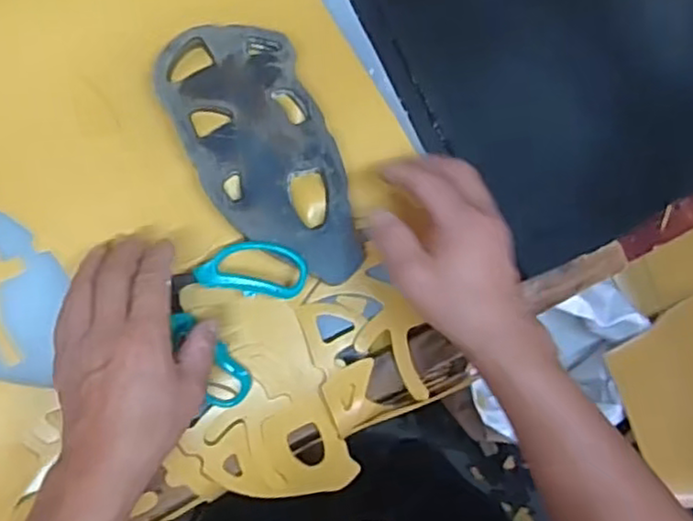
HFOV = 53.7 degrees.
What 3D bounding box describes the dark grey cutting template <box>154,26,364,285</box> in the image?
[{"bbox_3d":[-0.061,-0.084,0.541,0.108,0.012,0.223,-30,89,-9],"label":"dark grey cutting template"}]

